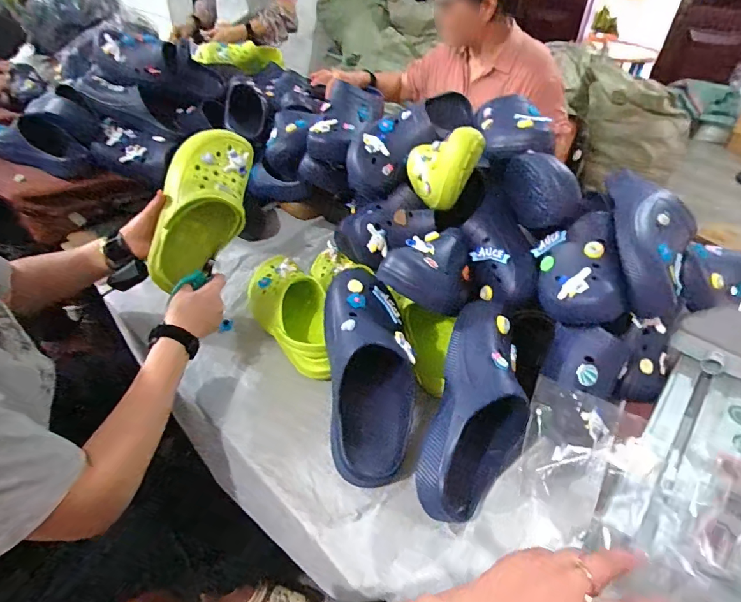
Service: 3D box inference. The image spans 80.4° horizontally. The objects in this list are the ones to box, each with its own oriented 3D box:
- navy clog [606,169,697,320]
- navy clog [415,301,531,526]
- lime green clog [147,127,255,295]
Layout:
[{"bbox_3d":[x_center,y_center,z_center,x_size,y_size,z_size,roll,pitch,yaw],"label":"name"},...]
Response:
[{"bbox_3d":[0.414,-0.097,0.663,0.125,0.113,0.268,9,64,6],"label":"navy clog"},{"bbox_3d":[0.143,0.138,0.566,0.120,0.094,0.277,14,66,12],"label":"navy clog"},{"bbox_3d":[-0.271,-0.150,0.714,0.114,0.110,0.273,17,83,15],"label":"lime green clog"}]

